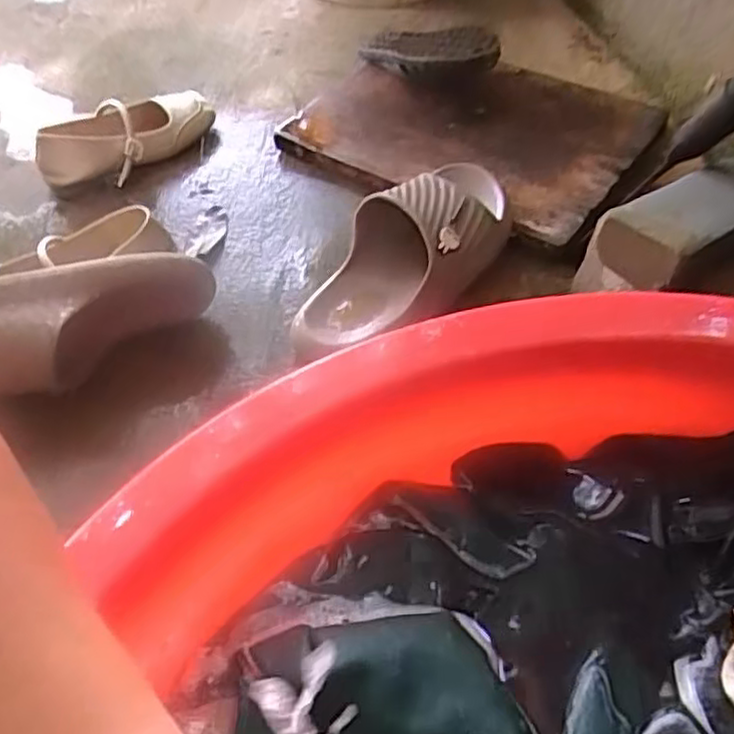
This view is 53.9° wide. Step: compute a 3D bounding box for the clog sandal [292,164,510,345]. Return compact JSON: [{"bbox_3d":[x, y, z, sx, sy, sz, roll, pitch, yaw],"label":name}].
[{"bbox_3d":[0.043,-0.108,0.664,0.103,0.085,0.240,35,60,28],"label":"clog sandal"}]

